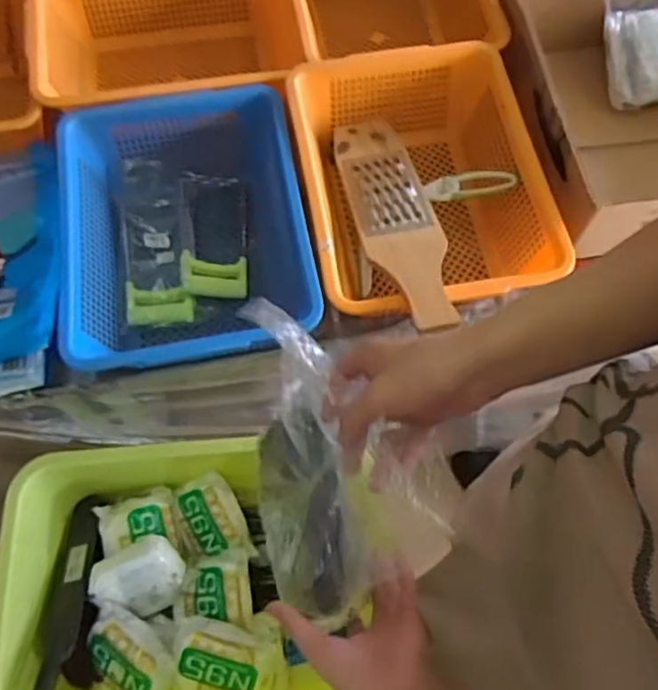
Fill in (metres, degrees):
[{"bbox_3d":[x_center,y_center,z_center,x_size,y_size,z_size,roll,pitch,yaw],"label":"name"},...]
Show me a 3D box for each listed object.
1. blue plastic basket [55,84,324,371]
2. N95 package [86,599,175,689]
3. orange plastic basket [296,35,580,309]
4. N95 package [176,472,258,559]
[{"bbox_3d":[-0.182,-0.132,0.811,0.293,0.134,0.360,-10,67,-4],"label":"blue plastic basket"},{"bbox_3d":[-0.273,0.424,0.870,0.137,0.043,0.094,30,70,12],"label":"N95 package"},{"bbox_3d":[0.110,-0.192,0.830,0.277,0.151,0.360,-10,67,-4],"label":"orange plastic basket"},{"bbox_3d":[-0.178,0.265,0.961,0.098,0.051,0.134,-20,68,-8],"label":"N95 package"}]

